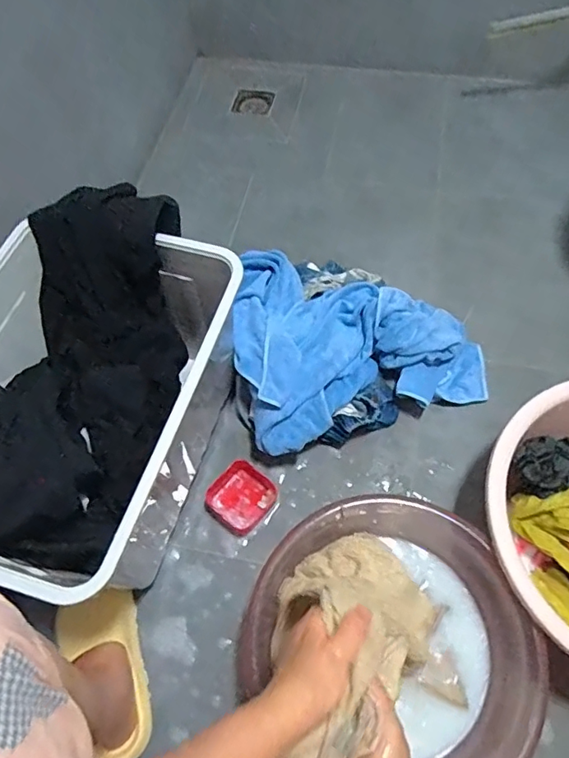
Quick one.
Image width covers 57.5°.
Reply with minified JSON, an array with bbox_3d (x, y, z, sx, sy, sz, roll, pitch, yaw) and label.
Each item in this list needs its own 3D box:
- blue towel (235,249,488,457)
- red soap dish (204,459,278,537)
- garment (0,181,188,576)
[{"bbox_3d":[0.108,-0.093,0.891,0.405,0.120,0.357,-17,63,-7],"label":"blue towel"},{"bbox_3d":[-0.069,0.189,0.825,0.095,0.026,0.098,36,69,19],"label":"red soap dish"},{"bbox_3d":[-0.272,-0.027,0.674,0.263,0.161,0.497,15,64,10],"label":"garment"}]

